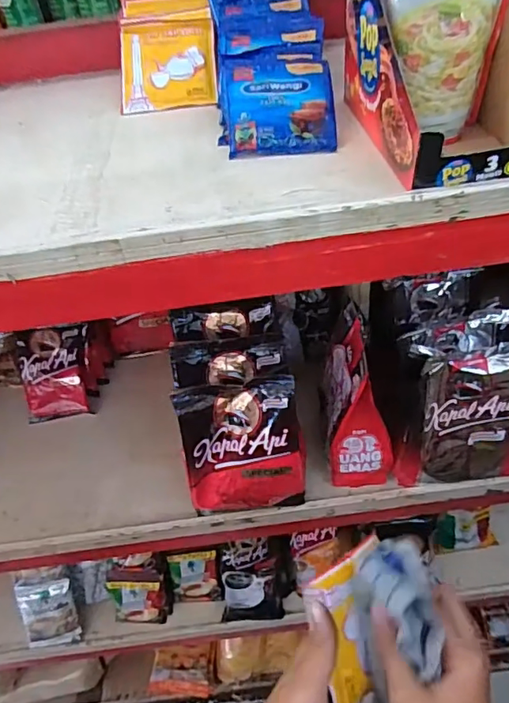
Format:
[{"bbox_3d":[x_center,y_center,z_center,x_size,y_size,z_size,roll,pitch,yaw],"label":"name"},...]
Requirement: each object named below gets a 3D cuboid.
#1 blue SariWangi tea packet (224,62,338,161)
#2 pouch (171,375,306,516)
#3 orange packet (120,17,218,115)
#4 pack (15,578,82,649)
[{"bbox_3d":[0.020,-0.210,0.425,0.086,0.012,0.108,-4,69,2],"label":"blue SariWangi tea packet"},{"bbox_3d":[-0.014,0.117,0.570,0.132,0.193,0.063,-5,46,2],"label":"pouch"},{"bbox_3d":[-0.086,-0.289,0.508,0.093,0.006,0.104,-4,79,1],"label":"orange packet"},{"bbox_3d":[-0.350,0.449,0.868,0.082,0.126,0.015,-9,14,-15],"label":"pack"}]

